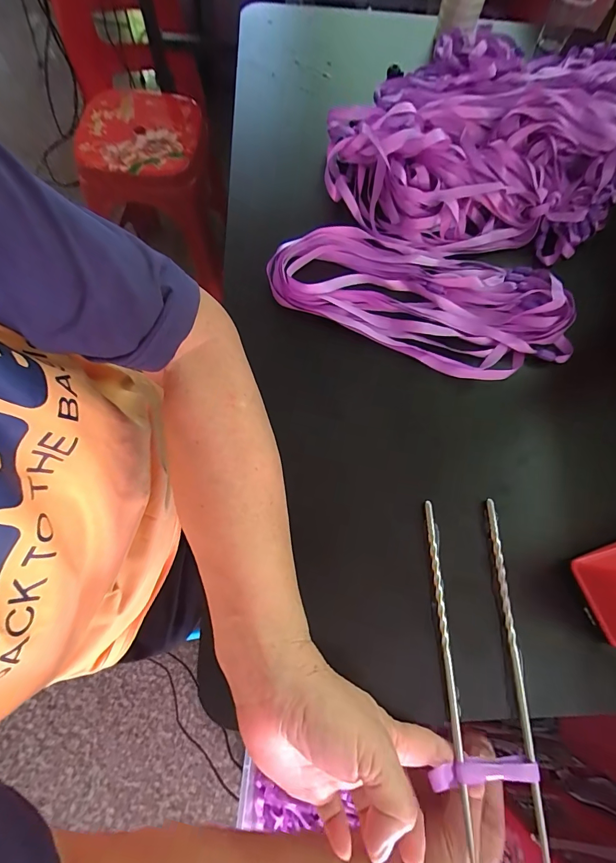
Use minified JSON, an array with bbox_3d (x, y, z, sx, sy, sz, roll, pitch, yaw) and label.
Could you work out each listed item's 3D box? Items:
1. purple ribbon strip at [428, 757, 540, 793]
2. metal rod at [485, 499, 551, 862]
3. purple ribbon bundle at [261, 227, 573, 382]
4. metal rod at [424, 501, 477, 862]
[{"bbox_3d":[0.112,0.216,0.242,0.068,0.007,0.012,2,72,-4],"label":"purple ribbon strip"},{"bbox_3d":[0.144,0.159,0.264,0.008,0.006,0.218,0,72,-3],"label":"metal rod"},{"bbox_3d":[0.102,-0.120,0.349,0.272,0.022,0.119,13,72,2],"label":"purple ribbon bundle"},{"bbox_3d":[0.096,0.157,0.263,0.007,0.008,0.211,-1,72,-3],"label":"metal rod"}]

